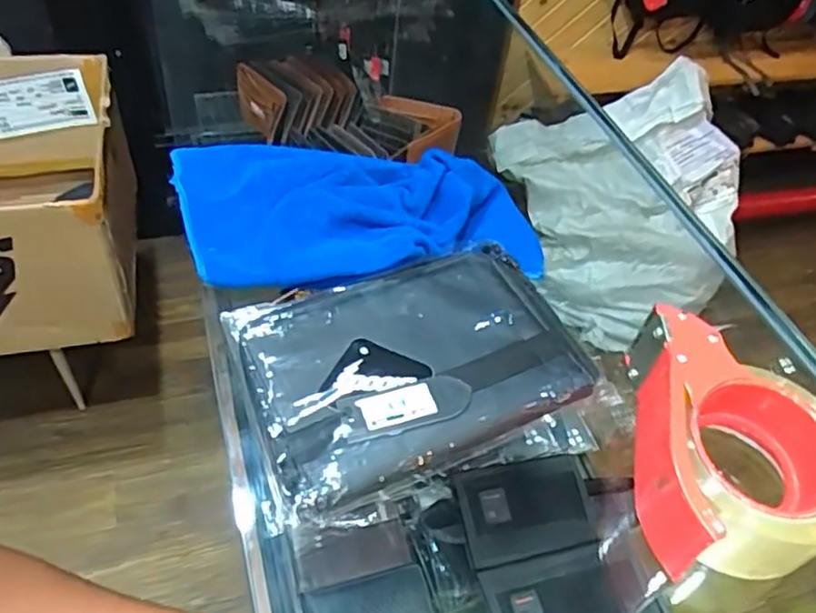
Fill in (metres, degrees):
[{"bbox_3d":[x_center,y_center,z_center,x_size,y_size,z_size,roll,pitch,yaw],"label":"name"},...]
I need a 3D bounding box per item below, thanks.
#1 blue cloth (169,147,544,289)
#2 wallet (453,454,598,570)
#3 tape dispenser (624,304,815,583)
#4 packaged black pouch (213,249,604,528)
[{"bbox_3d":[-0.039,-0.071,0.506,0.264,0.048,0.168,-5,49,-10],"label":"blue cloth"},{"bbox_3d":[0.115,0.193,0.651,0.126,0.019,0.090,-7,50,-12],"label":"wallet"},{"bbox_3d":[0.178,0.071,0.371,0.094,0.067,0.148,6,48,0],"label":"tape dispenser"},{"bbox_3d":[0.001,0.033,0.411,0.196,0.018,0.140,-17,52,-19],"label":"packaged black pouch"}]

